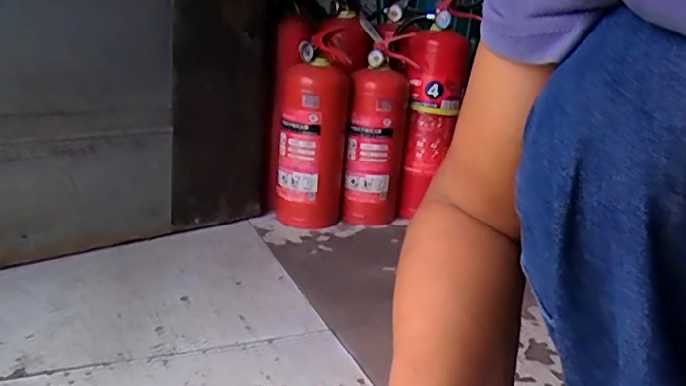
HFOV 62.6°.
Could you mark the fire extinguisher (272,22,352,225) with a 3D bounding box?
[{"bbox_3d":[-0.059,-0.106,1.095,0.133,0.346,0.105,1,17,-12],"label":"fire extinguisher"}]

